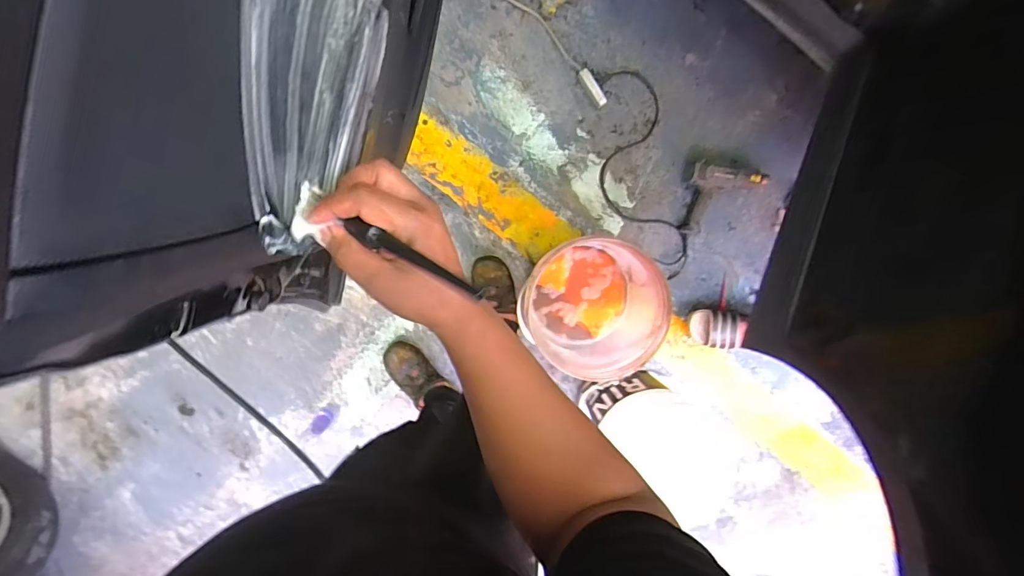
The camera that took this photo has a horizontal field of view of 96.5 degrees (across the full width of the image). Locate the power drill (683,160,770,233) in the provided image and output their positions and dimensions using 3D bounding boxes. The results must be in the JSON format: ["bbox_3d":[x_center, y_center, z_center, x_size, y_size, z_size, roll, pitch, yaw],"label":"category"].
[{"bbox_3d":[0.582,-0.243,1.260,0.216,0.070,0.201,11,97,-4],"label":"power drill"}]

